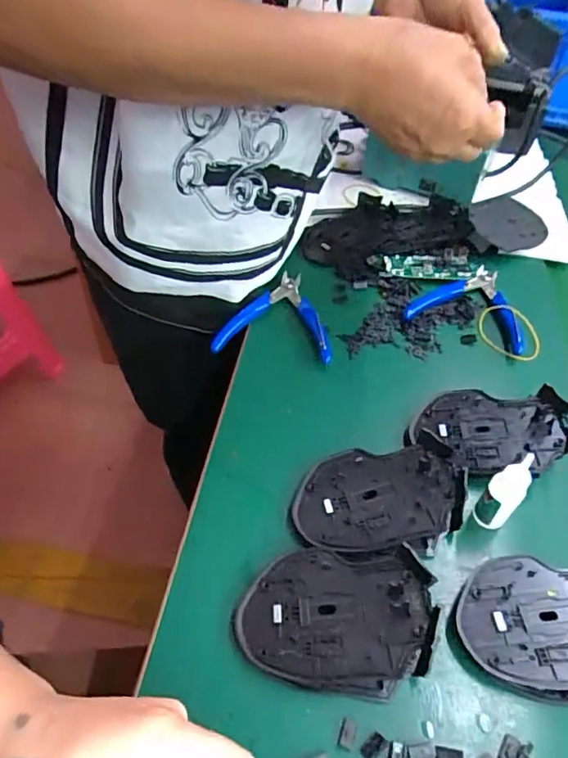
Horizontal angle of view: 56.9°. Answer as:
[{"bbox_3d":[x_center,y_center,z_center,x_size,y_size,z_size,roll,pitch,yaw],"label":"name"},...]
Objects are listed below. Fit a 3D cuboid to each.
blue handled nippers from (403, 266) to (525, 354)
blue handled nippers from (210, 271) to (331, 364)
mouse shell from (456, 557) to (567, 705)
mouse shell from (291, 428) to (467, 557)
[{"bbox_3d":[0.188,-0.078,0.518,0.109,0.015,0.108,23,51,14],"label":"blue handled nippers"},{"bbox_3d":[-0.004,-0.065,0.504,0.106,0.016,0.114,9,49,2],"label":"blue handled nippers"},{"bbox_3d":[0.164,0.147,0.314,0.111,0.036,0.076,6,49,0],"label":"mouse shell"},{"bbox_3d":[0.066,0.084,0.369,0.114,0.018,0.074,-13,55,4],"label":"mouse shell"}]

